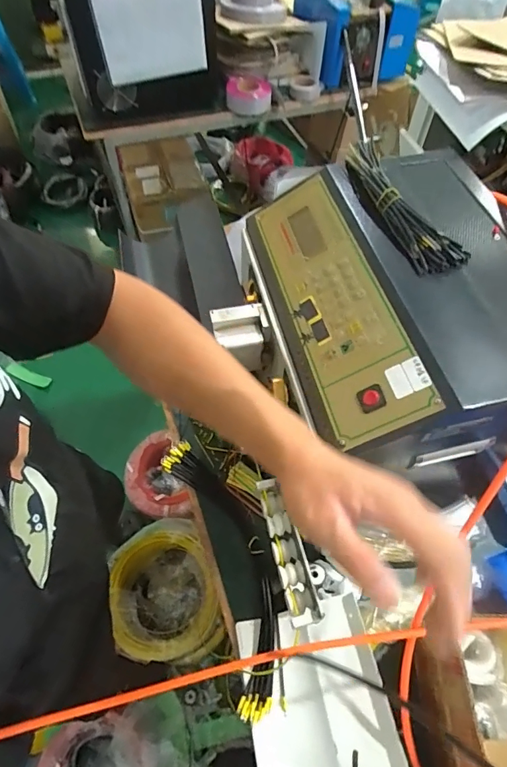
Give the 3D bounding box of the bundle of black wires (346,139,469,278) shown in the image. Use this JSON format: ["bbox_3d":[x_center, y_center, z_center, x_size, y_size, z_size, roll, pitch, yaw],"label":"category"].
[{"bbox_3d":[0.196,-0.255,0.596,0.066,0.026,0.261,-14,59,-10],"label":"bundle of black wires"}]

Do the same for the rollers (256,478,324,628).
[{"bbox_3d":[0.044,0.216,0.572,0.038,0.026,0.182,-11,59,-8],"label":"rollers"}]

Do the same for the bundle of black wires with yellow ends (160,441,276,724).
[{"bbox_3d":[-0.034,0.262,0.685,0.125,0.090,0.421,-19,60,-13],"label":"bundle of black wires with yellow ends"}]

